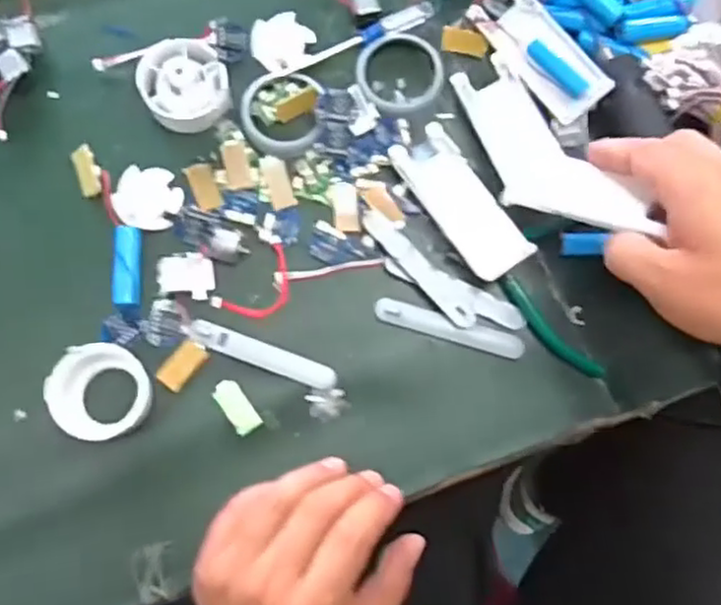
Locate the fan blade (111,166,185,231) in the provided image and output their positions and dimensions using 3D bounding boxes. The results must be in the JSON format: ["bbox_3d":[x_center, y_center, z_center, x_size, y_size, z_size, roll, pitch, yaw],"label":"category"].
[{"bbox_3d":[-0.135,-0.067,0.442,0.041,0.006,0.041,1,80,-3],"label":"fan blade"}]

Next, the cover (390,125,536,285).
[{"bbox_3d":[0.064,-0.064,0.443,0.038,0.019,0.106,-33,83,-8],"label":"cover"}]

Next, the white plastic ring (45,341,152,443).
[{"bbox_3d":[-0.154,0.053,0.410,0.053,0.030,0.054,1,80,-3],"label":"white plastic ring"}]

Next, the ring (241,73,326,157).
[{"bbox_3d":[-0.051,-0.125,0.452,0.052,0.010,0.057,1,80,-3],"label":"ring"}]

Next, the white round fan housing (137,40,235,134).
[{"bbox_3d":[-0.116,-0.145,0.453,0.055,0.022,0.056,1,80,-3],"label":"white round fan housing"}]

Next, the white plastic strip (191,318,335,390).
[{"bbox_3d":[-0.061,0.033,0.433,0.095,0.004,0.015,21,79,1],"label":"white plastic strip"}]

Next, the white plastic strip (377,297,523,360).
[{"bbox_3d":[0.057,0.017,0.443,0.096,0.005,0.016,17,79,0],"label":"white plastic strip"}]

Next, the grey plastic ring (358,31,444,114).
[{"bbox_3d":[0.028,-0.157,0.466,0.058,0.005,0.058,1,80,-3],"label":"grey plastic ring"}]

